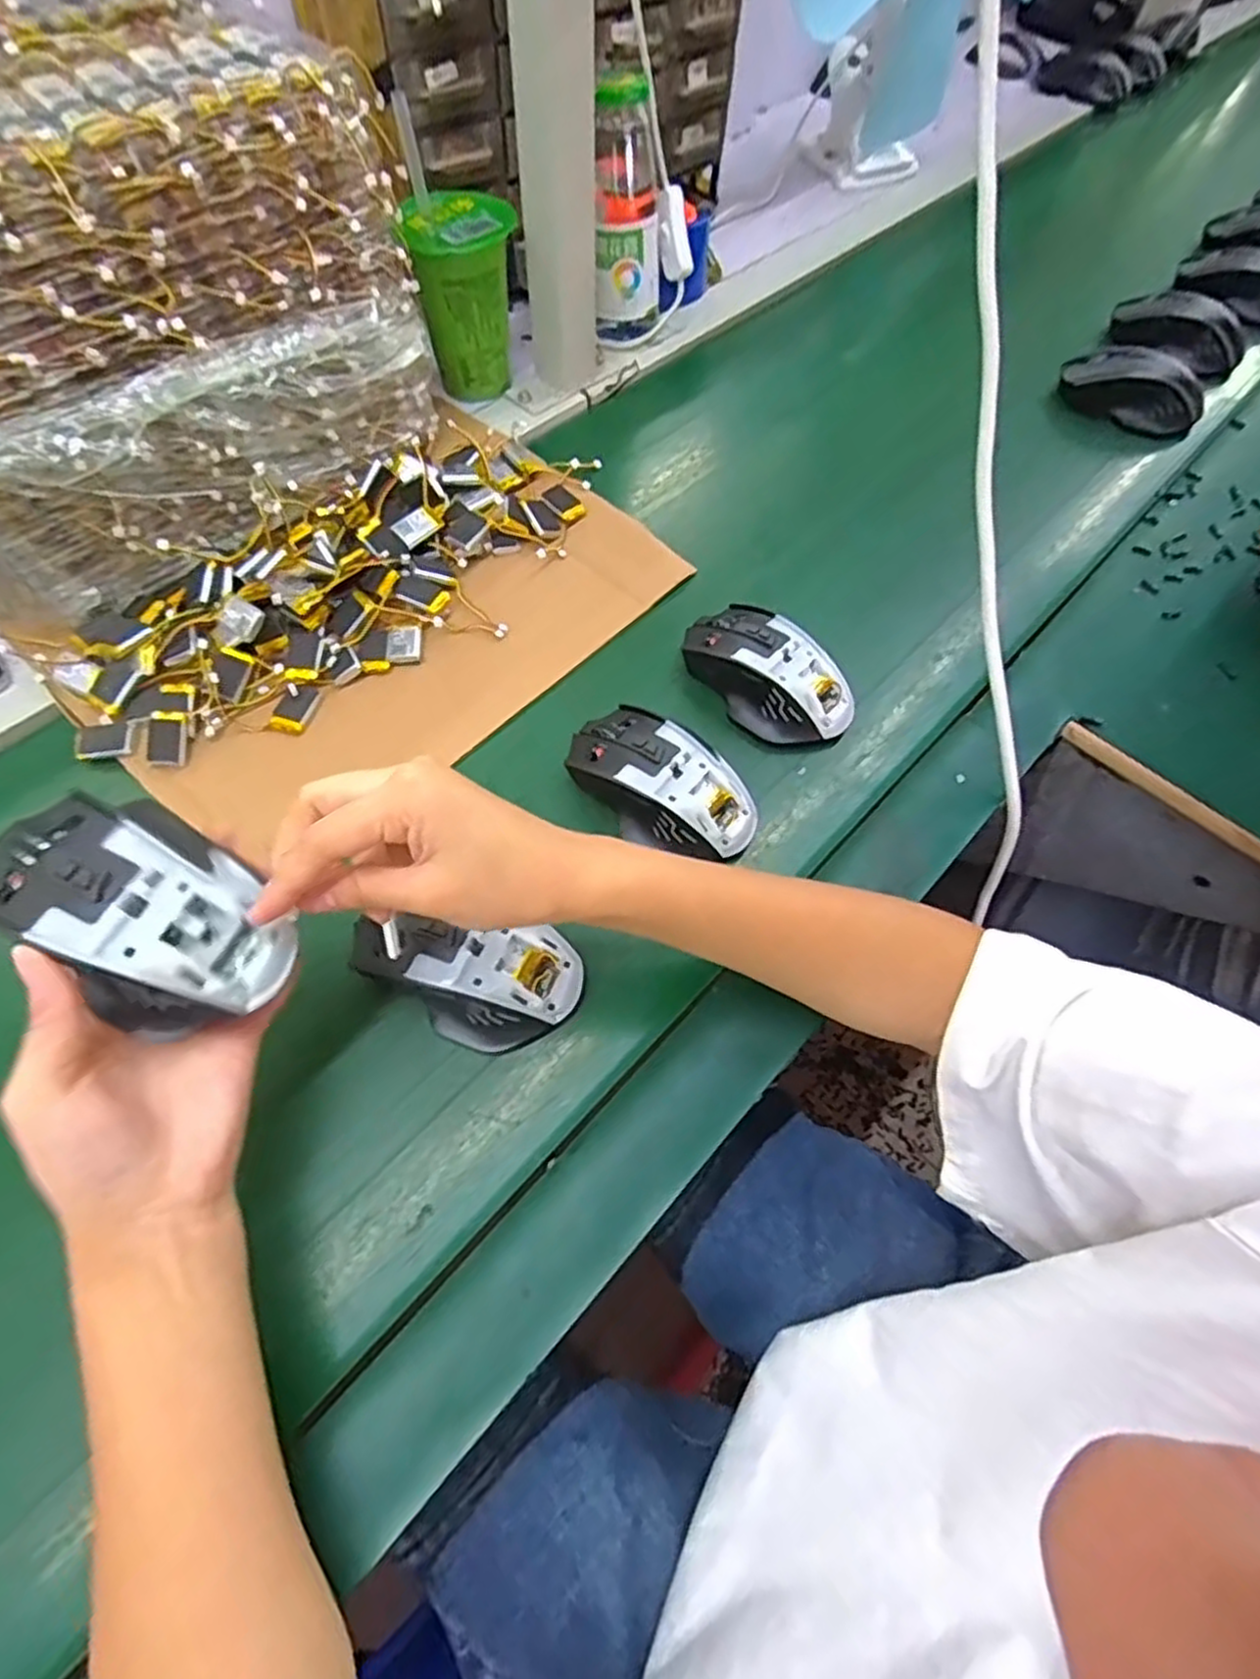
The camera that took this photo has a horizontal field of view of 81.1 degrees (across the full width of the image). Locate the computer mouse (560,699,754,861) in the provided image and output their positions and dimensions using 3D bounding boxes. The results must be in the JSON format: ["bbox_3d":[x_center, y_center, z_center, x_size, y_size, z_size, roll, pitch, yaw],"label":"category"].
[{"bbox_3d":[0.017,-0.033,0.421,0.113,0.041,0.064,32,65,16],"label":"computer mouse"}]

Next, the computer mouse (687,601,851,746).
[{"bbox_3d":[0.085,-0.105,0.465,0.064,0.040,0.109,-37,67,-19],"label":"computer mouse"}]

